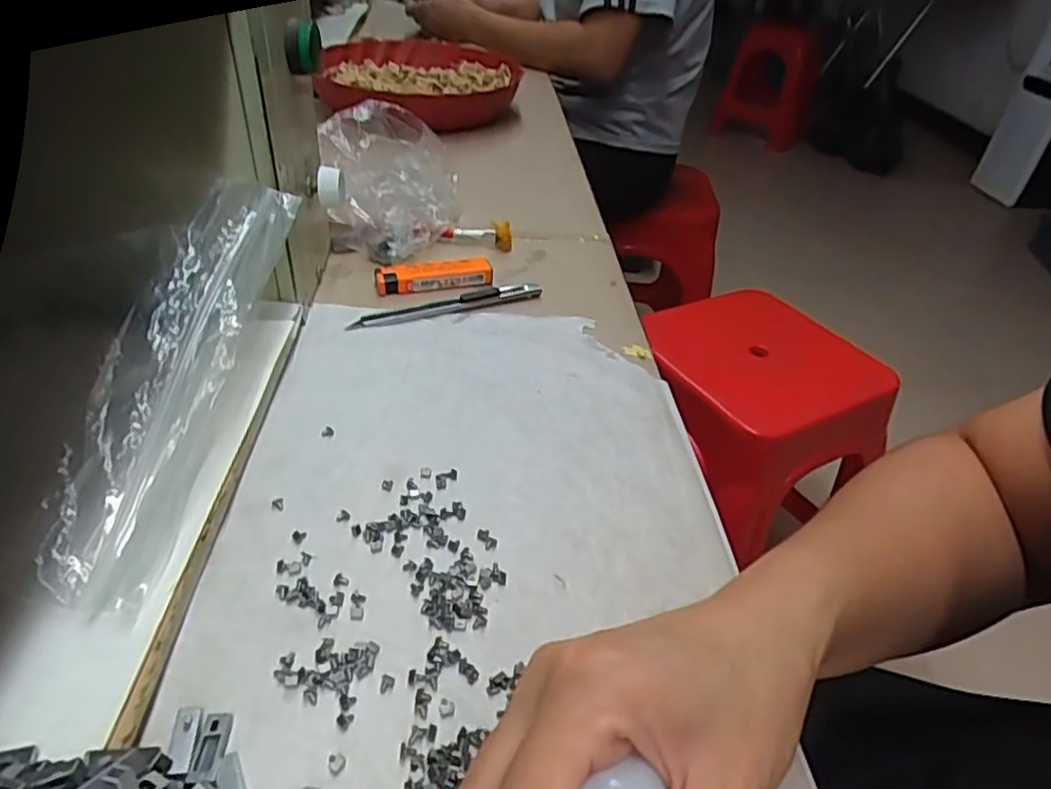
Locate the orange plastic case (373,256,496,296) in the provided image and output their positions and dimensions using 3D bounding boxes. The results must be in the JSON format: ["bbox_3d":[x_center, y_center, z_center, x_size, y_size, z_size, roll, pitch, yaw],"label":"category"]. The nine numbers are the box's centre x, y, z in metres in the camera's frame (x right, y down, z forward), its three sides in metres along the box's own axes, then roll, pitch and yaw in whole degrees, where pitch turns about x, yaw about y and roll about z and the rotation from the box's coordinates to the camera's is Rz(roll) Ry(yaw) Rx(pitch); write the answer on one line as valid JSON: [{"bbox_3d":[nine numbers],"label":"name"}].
[{"bbox_3d":[-0.064,-0.084,0.470,0.080,0.016,0.018,-5,39,-13],"label":"orange plastic case"}]

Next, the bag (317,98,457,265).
[{"bbox_3d":[-0.100,-0.159,0.509,0.103,0.084,0.136,-2,38,-10],"label":"bag"}]

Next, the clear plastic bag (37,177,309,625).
[{"bbox_3d":[-0.144,-0.019,0.285,0.039,0.035,0.213,6,60,1],"label":"clear plastic bag"}]

